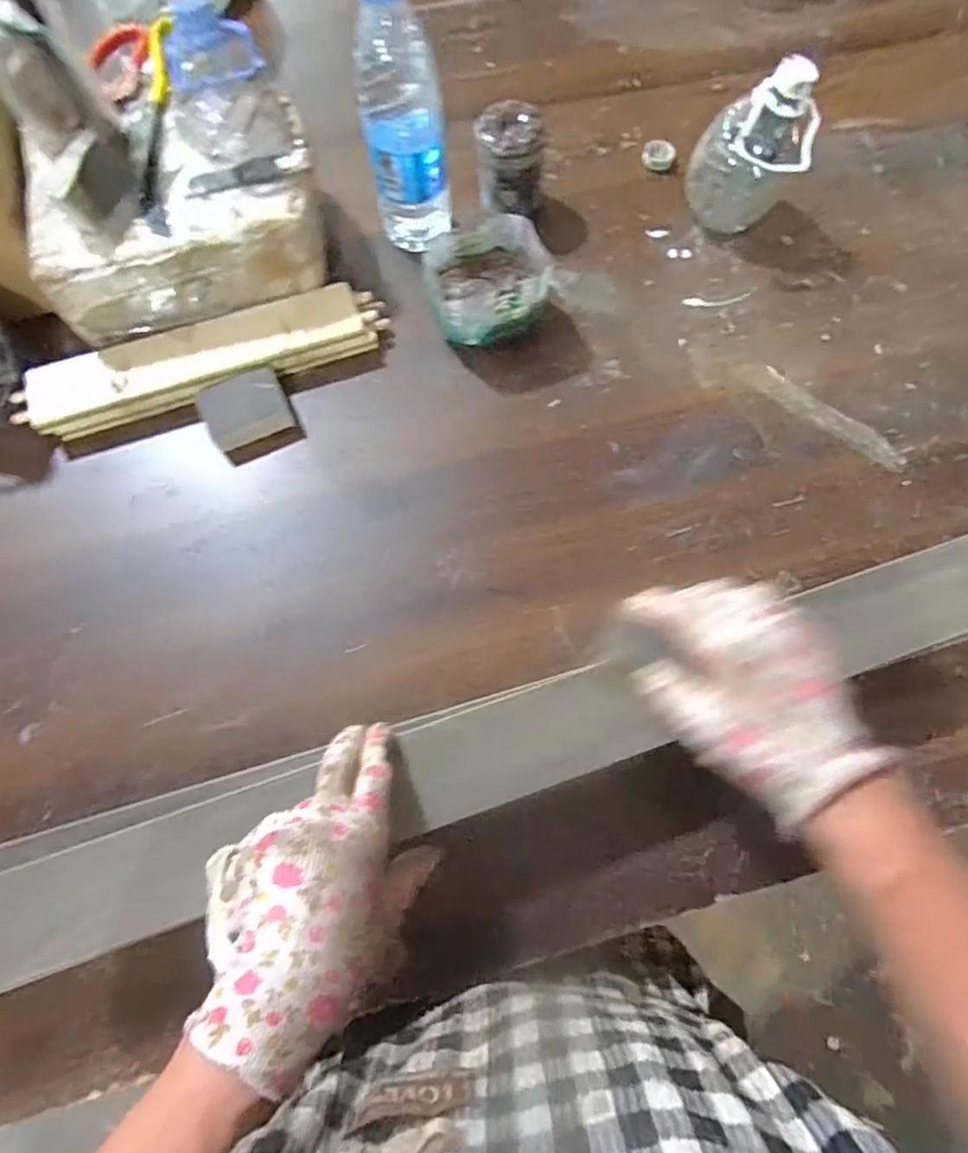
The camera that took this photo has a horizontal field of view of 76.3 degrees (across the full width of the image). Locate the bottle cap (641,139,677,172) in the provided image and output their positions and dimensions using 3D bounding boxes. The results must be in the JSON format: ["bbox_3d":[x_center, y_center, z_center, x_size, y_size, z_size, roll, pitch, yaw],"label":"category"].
[{"bbox_3d":[0.183,-0.440,0.644,0.033,0.009,0.035,16,74,4],"label":"bottle cap"}]

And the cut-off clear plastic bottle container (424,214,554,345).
[{"bbox_3d":[0.000,-0.257,0.553,0.109,0.067,0.085,-18,74,-6],"label":"cut-off clear plastic bottle container"}]

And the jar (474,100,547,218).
[{"bbox_3d":[0.024,-0.395,0.590,0.063,0.086,0.063,0,73,-1],"label":"jar"}]

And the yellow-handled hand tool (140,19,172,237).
[{"bbox_3d":[-0.270,-0.378,0.510,0.023,0.025,0.226,-5,73,-2],"label":"yellow-handled hand tool"}]

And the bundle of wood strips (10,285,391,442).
[{"bbox_3d":[-0.248,-0.192,0.552,0.322,0.033,0.069,-17,74,-6],"label":"bundle of wood strips"}]

